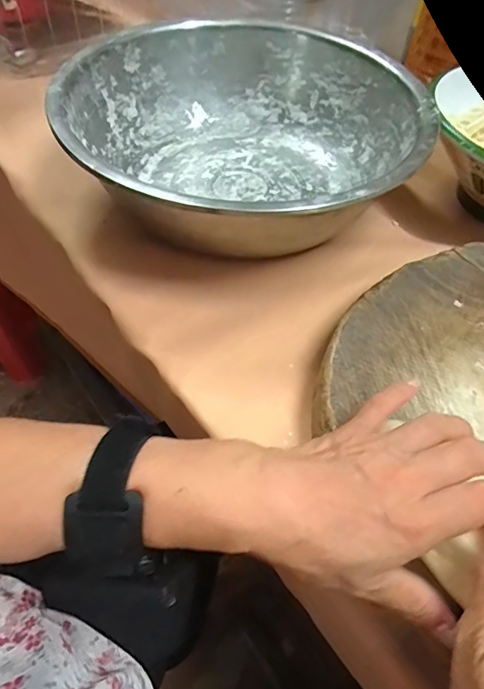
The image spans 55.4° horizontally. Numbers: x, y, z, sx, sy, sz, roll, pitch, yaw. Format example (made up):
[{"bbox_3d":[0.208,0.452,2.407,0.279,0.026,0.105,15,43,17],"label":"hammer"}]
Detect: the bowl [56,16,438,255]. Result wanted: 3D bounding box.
[{"bbox_3d":[0.003,-0.199,0.461,0.328,0.106,0.332,2,53,-3],"label":"bowl"}]

